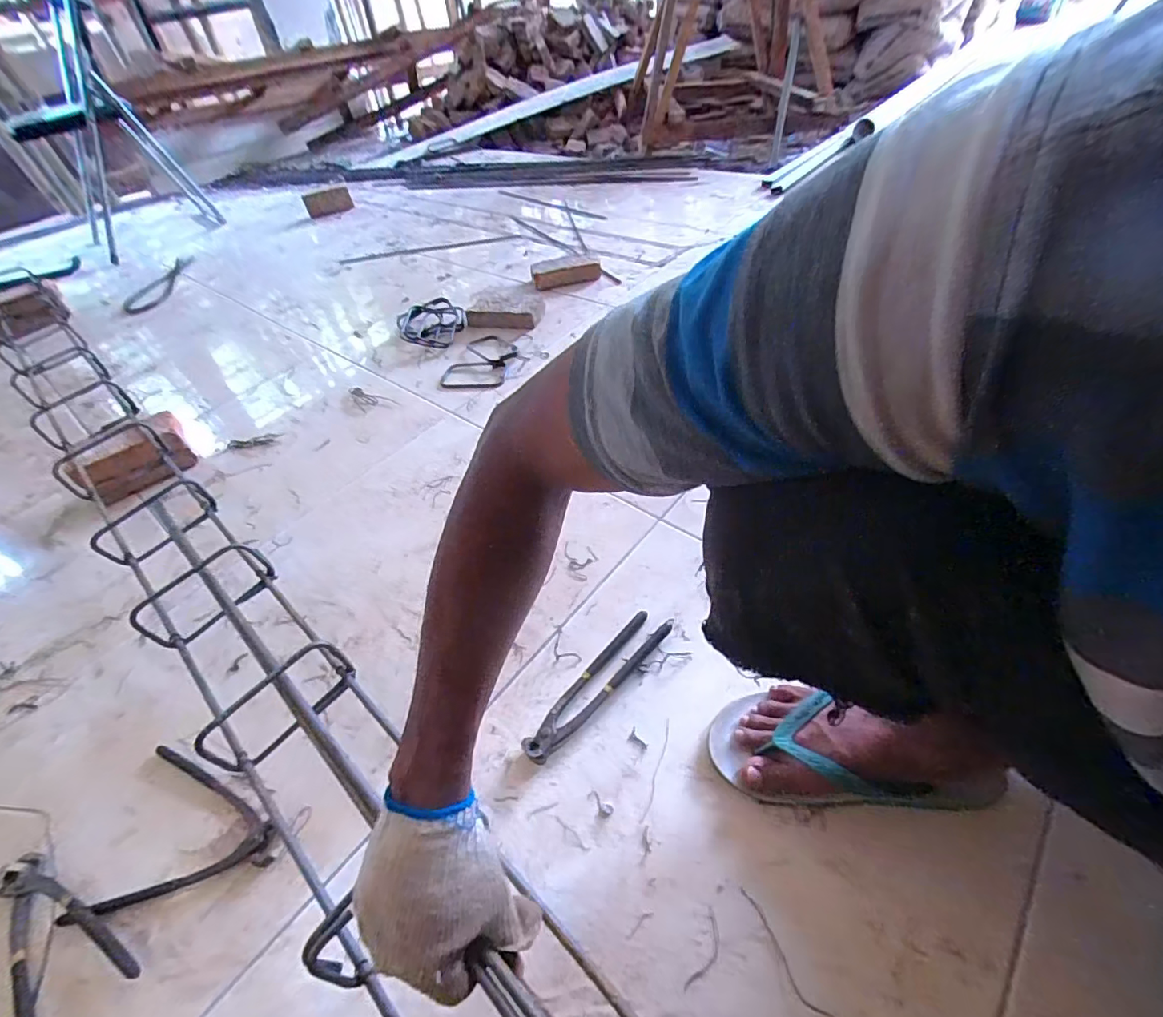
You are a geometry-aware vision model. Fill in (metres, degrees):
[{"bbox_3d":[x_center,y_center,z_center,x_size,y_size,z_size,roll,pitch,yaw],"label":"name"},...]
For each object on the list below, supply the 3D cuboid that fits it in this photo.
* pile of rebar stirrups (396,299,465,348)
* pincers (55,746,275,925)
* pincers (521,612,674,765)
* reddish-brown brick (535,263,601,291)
[{"bbox_3d":[-0.372,-0.461,1.259,0.157,0.028,0.185,9,52,14],"label":"pile of rebar stirrups"},{"bbox_3d":[-0.417,0.349,0.549,0.193,0.019,0.161,-1,47,9],"label":"pincers"},{"bbox_3d":[0.020,0.206,0.616,0.045,0.021,0.229,33,59,33],"label":"pincers"},{"bbox_3d":[-0.035,-0.625,1.379,0.179,0.034,0.047,-12,46,-2],"label":"reddish-brown brick"}]

